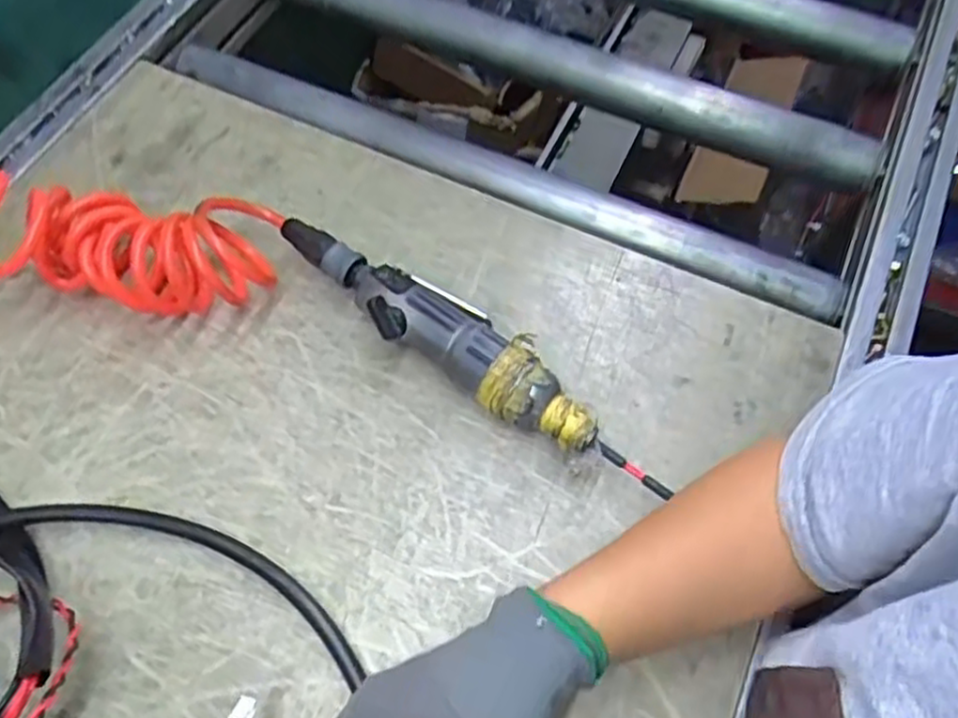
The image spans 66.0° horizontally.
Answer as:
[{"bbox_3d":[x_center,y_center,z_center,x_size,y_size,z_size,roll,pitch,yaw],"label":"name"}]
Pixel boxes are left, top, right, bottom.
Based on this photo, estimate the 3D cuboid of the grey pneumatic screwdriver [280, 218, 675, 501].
[{"bbox_3d":[-0.016,-0.012,0.473,0.285,0.043,0.056,33,68,15],"label":"grey pneumatic screwdriver"}]

